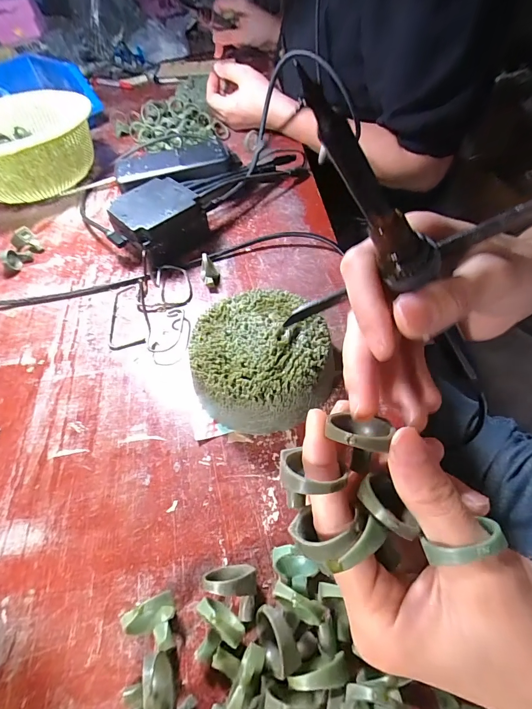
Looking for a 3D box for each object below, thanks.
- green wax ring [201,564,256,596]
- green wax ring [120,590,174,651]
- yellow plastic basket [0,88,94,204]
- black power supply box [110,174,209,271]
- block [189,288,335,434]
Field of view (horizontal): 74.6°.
[{"bbox_3d":[-0.020,0.122,0.190,0.030,0.029,0.015,-2,54,4],"label":"green wax ring"},{"bbox_3d":[-0.060,0.140,0.183,0.021,0.027,0.024,-7,54,0],"label":"green wax ring"},{"bbox_3d":[-0.318,-0.266,0.461,0.179,0.079,0.183,32,63,24],"label":"yellow plastic basket"},{"bbox_3d":[-0.112,-0.138,0.369,0.078,0.049,0.085,-40,61,-22],"label":"black power supply box"},{"bbox_3d":[-0.003,0.003,0.264,0.096,0.047,0.100,-2,54,3],"label":"block"}]

